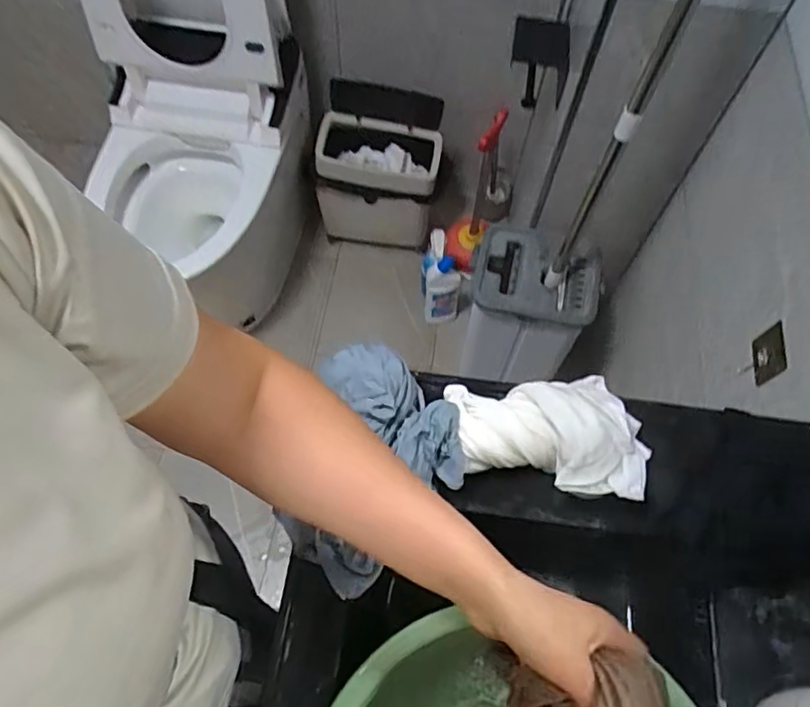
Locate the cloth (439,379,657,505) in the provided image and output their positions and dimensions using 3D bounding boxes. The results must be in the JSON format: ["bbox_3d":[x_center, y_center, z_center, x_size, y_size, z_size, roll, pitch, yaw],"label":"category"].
[{"bbox_3d":[0.129,0.074,0.560,0.180,0.077,0.108,7,63,2],"label":"cloth"}]

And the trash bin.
[{"bbox_3d":[-0.066,-0.454,1.521,0.302,0.385,0.183,4,63,0],"label":"trash bin"}]

